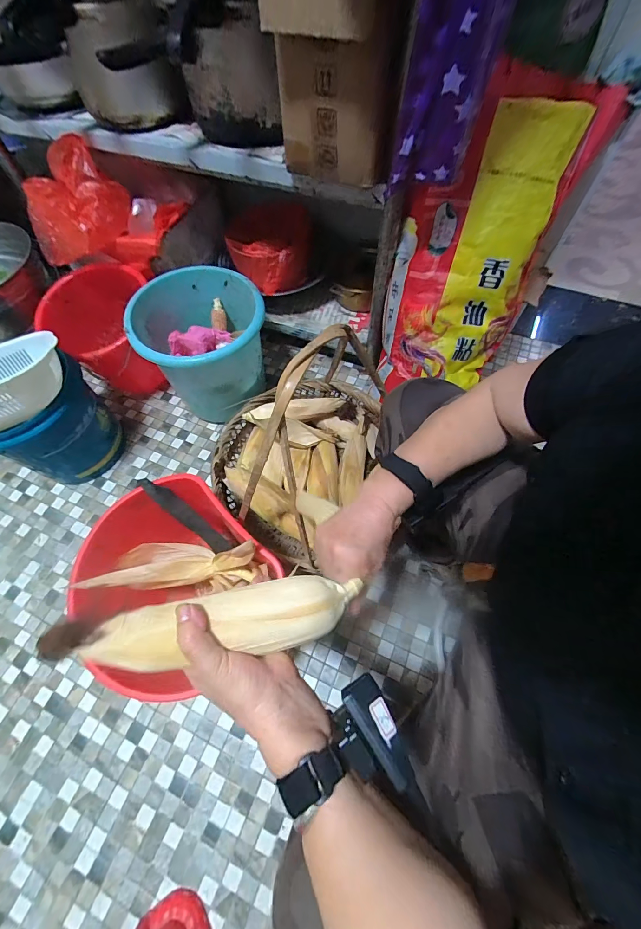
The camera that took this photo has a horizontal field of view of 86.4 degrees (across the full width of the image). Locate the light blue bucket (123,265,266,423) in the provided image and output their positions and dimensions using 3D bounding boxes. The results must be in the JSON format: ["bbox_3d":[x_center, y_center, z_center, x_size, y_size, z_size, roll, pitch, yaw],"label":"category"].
[{"bbox_3d":[-0.273,-0.284,0.852,0.275,0.275,0.270,-1,63,1],"label":"light blue bucket"}]

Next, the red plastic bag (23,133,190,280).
[{"bbox_3d":[-0.482,-0.564,0.761,0.320,0.206,0.165,-3,63,0],"label":"red plastic bag"}]

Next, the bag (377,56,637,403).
[{"bbox_3d":[0.298,-0.416,0.673,0.275,0.552,0.164,21,33,-9],"label":"bag"}]

